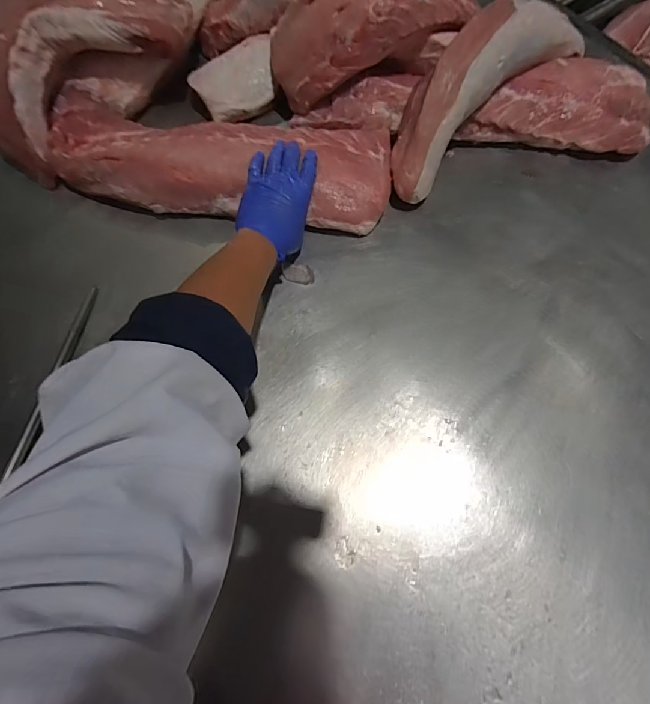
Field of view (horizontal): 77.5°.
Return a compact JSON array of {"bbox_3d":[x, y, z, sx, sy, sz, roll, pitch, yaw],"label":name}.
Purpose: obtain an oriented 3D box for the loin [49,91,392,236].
[{"bbox_3d":[-0.147,-0.284,0.591,0.477,0.059,0.164,8,73,5],"label":"loin"}]

